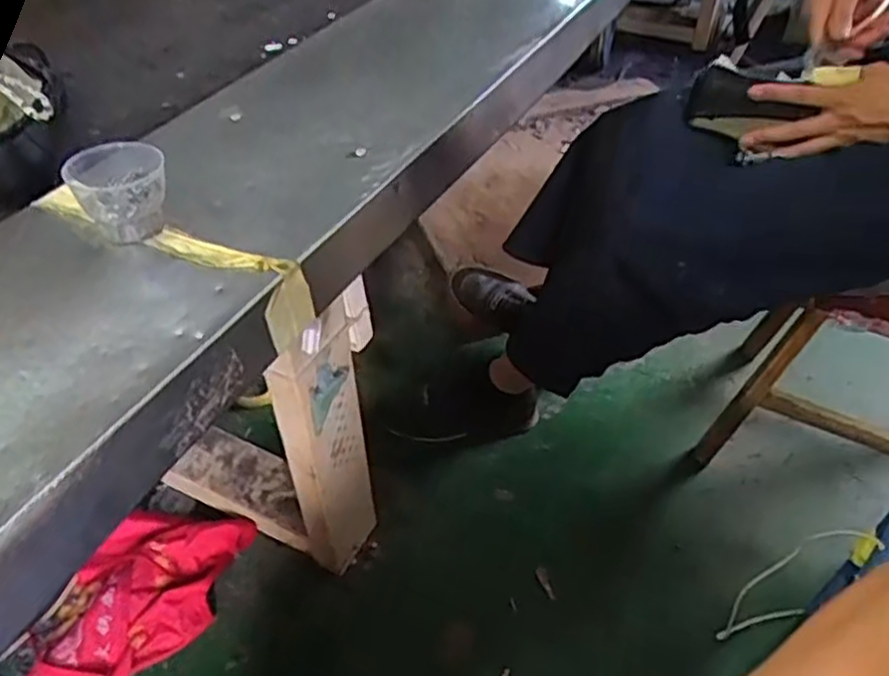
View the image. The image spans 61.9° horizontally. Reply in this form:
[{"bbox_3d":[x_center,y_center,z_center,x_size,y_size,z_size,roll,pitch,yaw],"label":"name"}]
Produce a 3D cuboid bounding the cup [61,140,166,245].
[{"bbox_3d":[-0.224,-0.099,0.514,0.068,0.051,0.052,-22,47,-20],"label":"cup"}]

